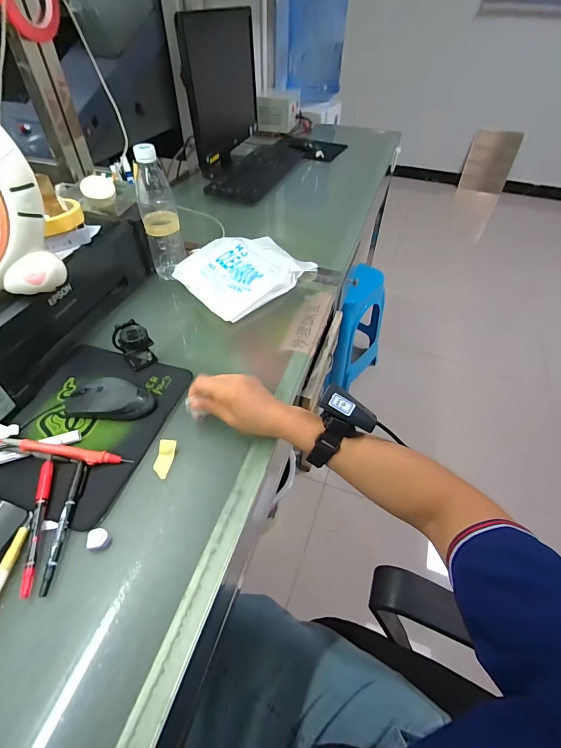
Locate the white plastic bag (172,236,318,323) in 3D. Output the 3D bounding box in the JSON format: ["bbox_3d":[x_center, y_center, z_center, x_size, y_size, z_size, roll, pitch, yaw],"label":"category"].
[{"bbox_3d":[-0.073,-0.209,0.714,0.179,0.031,0.239,41,62,19],"label":"white plastic bag"}]

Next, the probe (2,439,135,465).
[{"bbox_3d":[-0.253,0.095,0.429,0.139,0.010,0.015,13,46,-12],"label":"probe"}]

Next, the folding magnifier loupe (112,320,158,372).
[{"bbox_3d":[-0.227,-0.047,0.554,0.061,0.056,0.044,35,55,27],"label":"folding magnifier loupe"}]

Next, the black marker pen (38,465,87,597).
[{"bbox_3d":[-0.235,0.160,0.390,0.013,0.008,0.137,-3,47,-5],"label":"black marker pen"}]

